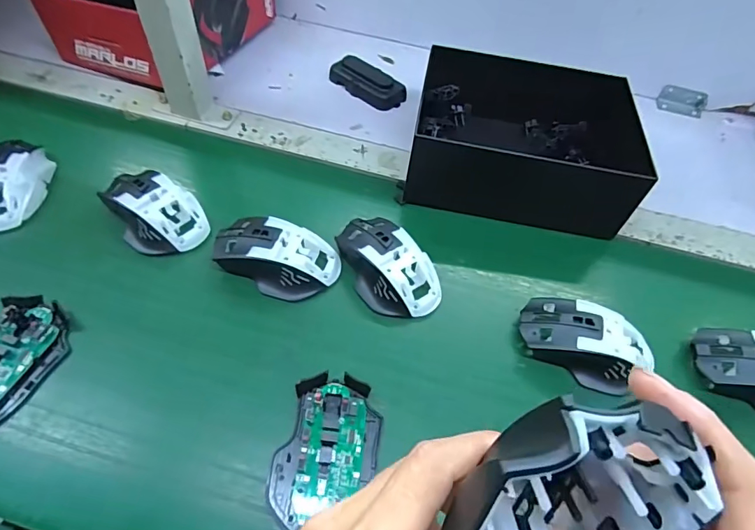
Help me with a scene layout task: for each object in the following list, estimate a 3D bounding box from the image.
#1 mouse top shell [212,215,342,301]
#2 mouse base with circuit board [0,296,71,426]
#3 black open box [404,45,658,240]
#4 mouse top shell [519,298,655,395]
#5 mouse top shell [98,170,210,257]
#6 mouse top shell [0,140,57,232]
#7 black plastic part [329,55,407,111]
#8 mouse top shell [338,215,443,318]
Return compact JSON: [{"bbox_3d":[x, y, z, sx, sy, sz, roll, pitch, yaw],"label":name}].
[{"bbox_3d":[-0.093,-0.010,0.419,0.114,0.033,0.065,12,54,3],"label":"mouse top shell"},{"bbox_3d":[-0.290,0.077,0.349,0.071,0.019,0.112,28,56,14],"label":"mouse base with circuit board"},{"bbox_3d":[0.157,-0.152,0.521,0.230,0.079,0.204,10,54,2],"label":"black open box"},{"bbox_3d":[0.178,0.064,0.390,0.109,0.035,0.064,22,55,10],"label":"mouse top shell"},{"bbox_3d":[-0.217,-0.056,0.442,0.112,0.036,0.074,32,57,17],"label":"mouse top shell"},{"bbox_3d":[-0.362,-0.082,0.447,0.070,0.039,0.104,-10,56,-13],"label":"mouse top shell"},{"bbox_3d":[-0.014,-0.242,0.607,0.102,0.027,0.043,33,57,17],"label":"black plastic part"},{"bbox_3d":[0.008,-0.003,0.424,0.067,0.033,0.112,-27,61,-23],"label":"mouse top shell"}]

